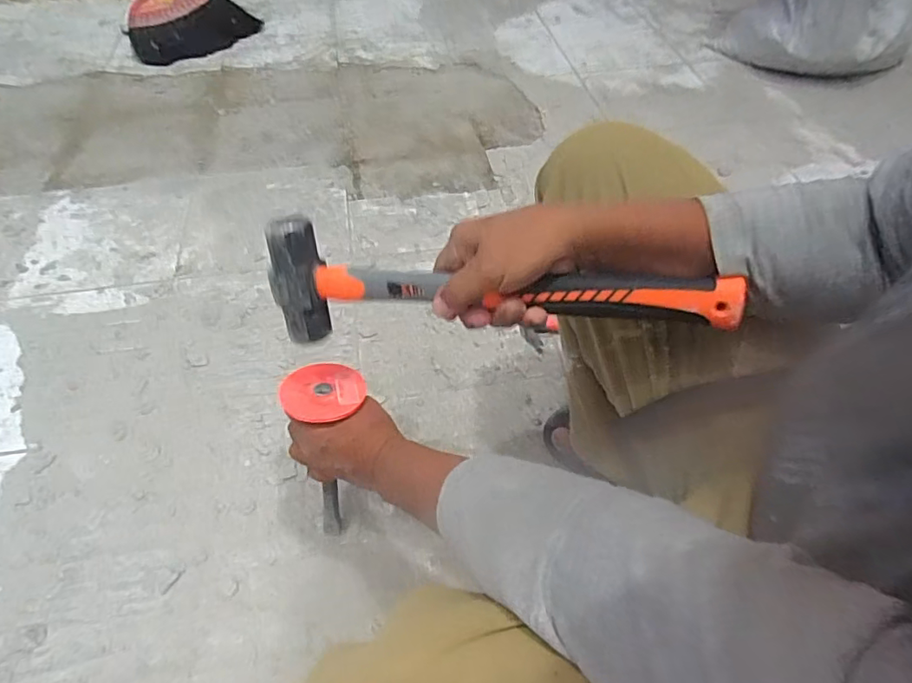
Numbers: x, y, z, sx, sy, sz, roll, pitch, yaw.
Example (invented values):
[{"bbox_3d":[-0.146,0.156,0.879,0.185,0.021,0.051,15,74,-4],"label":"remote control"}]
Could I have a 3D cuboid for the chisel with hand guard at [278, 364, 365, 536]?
[{"bbox_3d":[-0.136,0.129,0.574,0.071,0.228,0.070,4,41,-3],"label":"chisel with hand guard"}]

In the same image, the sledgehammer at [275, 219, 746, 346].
[{"bbox_3d":[0.015,-0.057,0.416,0.368,0.106,0.043,-3,24,17],"label":"sledgehammer"}]

